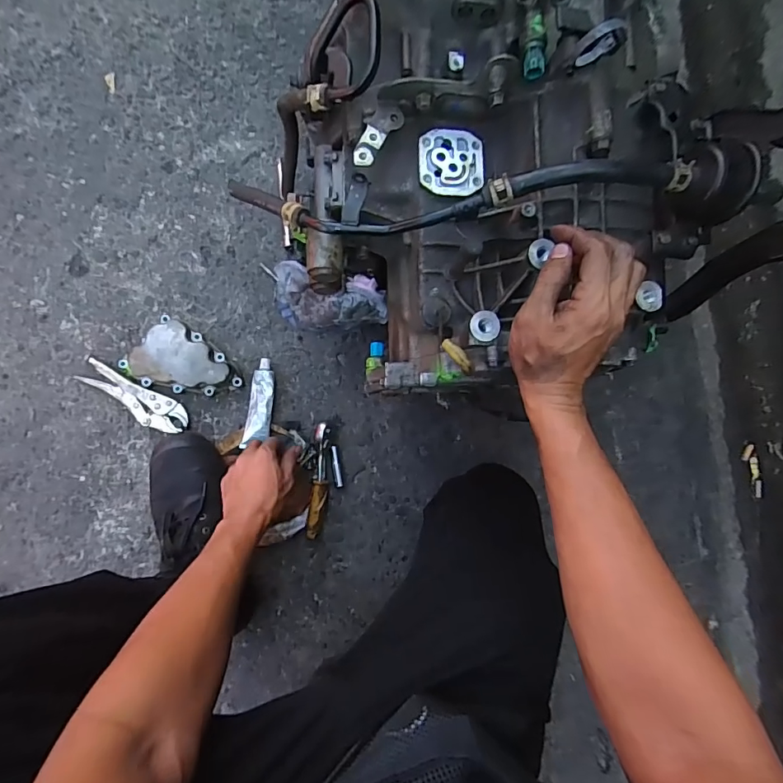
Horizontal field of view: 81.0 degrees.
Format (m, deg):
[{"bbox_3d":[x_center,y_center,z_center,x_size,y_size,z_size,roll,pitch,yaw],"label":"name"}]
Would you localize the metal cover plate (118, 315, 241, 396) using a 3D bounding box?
[{"bbox_3d":[-0.312,-0.038,0.686,0.165,0.056,0.106,31,83,-4],"label":"metal cover plate"}]

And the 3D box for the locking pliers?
[{"bbox_3d":[-0.385,0.011,0.689,0.169,0.019,0.049,28,83,-4],"label":"locking pliers"}]

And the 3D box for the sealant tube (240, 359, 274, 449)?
[{"bbox_3d":[-0.199,0.016,0.701,0.038,0.019,0.129,8,84,-6],"label":"sealant tube"}]

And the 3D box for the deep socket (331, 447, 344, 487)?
[{"bbox_3d":[-0.086,0.118,0.723,0.012,0.011,0.065,-8,87,-7],"label":"deep socket"}]

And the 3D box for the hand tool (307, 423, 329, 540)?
[{"bbox_3d":[-0.109,0.136,0.702,0.026,0.030,0.170,6,85,-6],"label":"hand tool"}]

